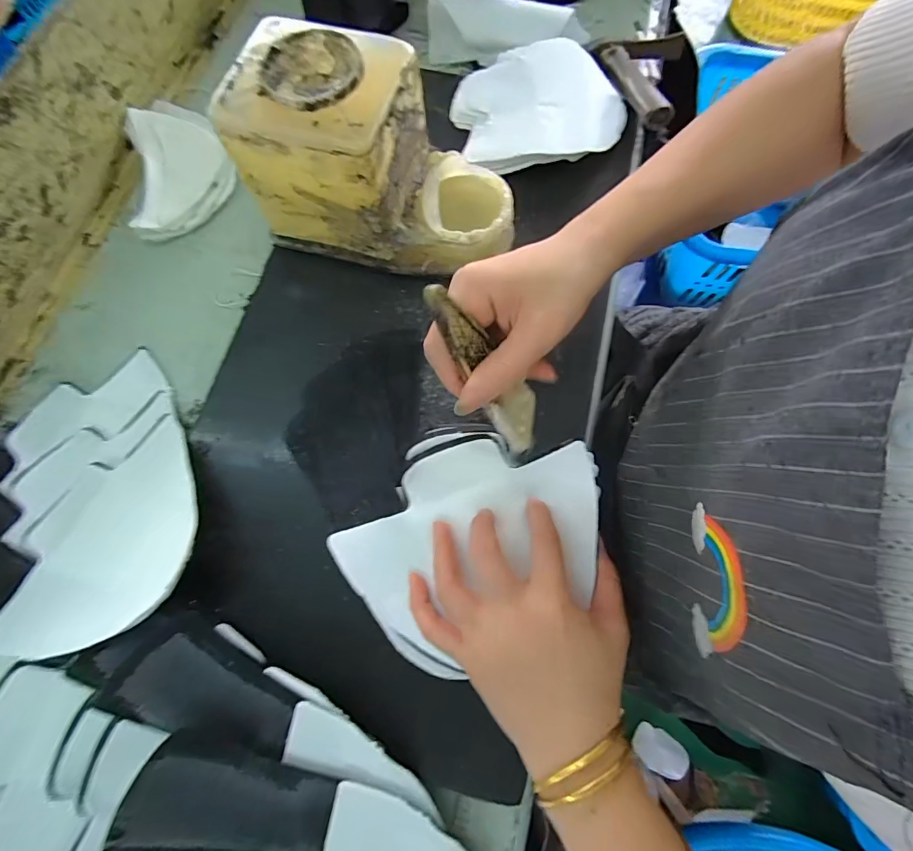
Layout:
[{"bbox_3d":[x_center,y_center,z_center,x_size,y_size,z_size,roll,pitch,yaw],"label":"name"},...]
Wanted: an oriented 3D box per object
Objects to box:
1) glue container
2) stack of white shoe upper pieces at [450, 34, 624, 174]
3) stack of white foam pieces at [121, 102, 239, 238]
[{"bbox_3d":[-0.052,-0.199,0.336,0.198,0.120,0.105,12,74,5],"label":"glue container"},{"bbox_3d":[0.076,-0.309,0.417,0.154,0.019,0.147,-12,74,-3],"label":"stack of white shoe upper pieces"},{"bbox_3d":[-0.283,-0.266,0.446,0.097,0.019,0.154,-21,74,-5],"label":"stack of white foam pieces"}]

